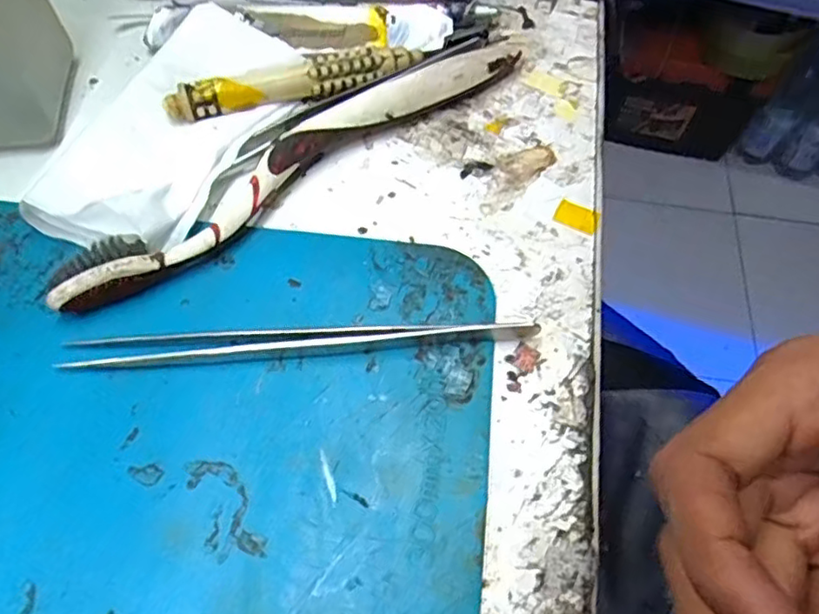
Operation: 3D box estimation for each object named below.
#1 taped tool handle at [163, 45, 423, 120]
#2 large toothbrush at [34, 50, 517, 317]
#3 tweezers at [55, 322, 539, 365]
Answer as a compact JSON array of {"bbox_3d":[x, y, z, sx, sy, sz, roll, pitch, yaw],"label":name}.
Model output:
[{"bbox_3d":[-0.040,-0.082,0.221,0.090,0.008,0.013,-13,61,-10],"label":"taped tool handle"},{"bbox_3d":[-0.033,-0.049,0.204,0.172,0.014,0.021,-37,68,-21],"label":"large toothbrush"},{"bbox_3d":[-0.030,0.009,0.173,0.129,0.008,0.009,-2,60,-3],"label":"tweezers"}]

